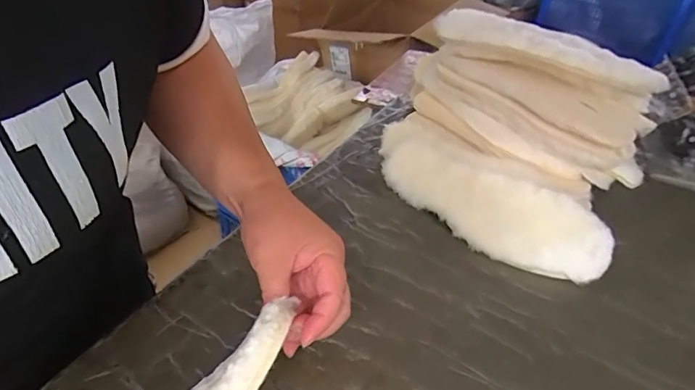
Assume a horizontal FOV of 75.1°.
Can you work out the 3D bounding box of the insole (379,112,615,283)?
[{"bbox_3d":[0.162,-0.007,0.566,0.323,0.045,0.134,35,75,34],"label":"insole"}]

